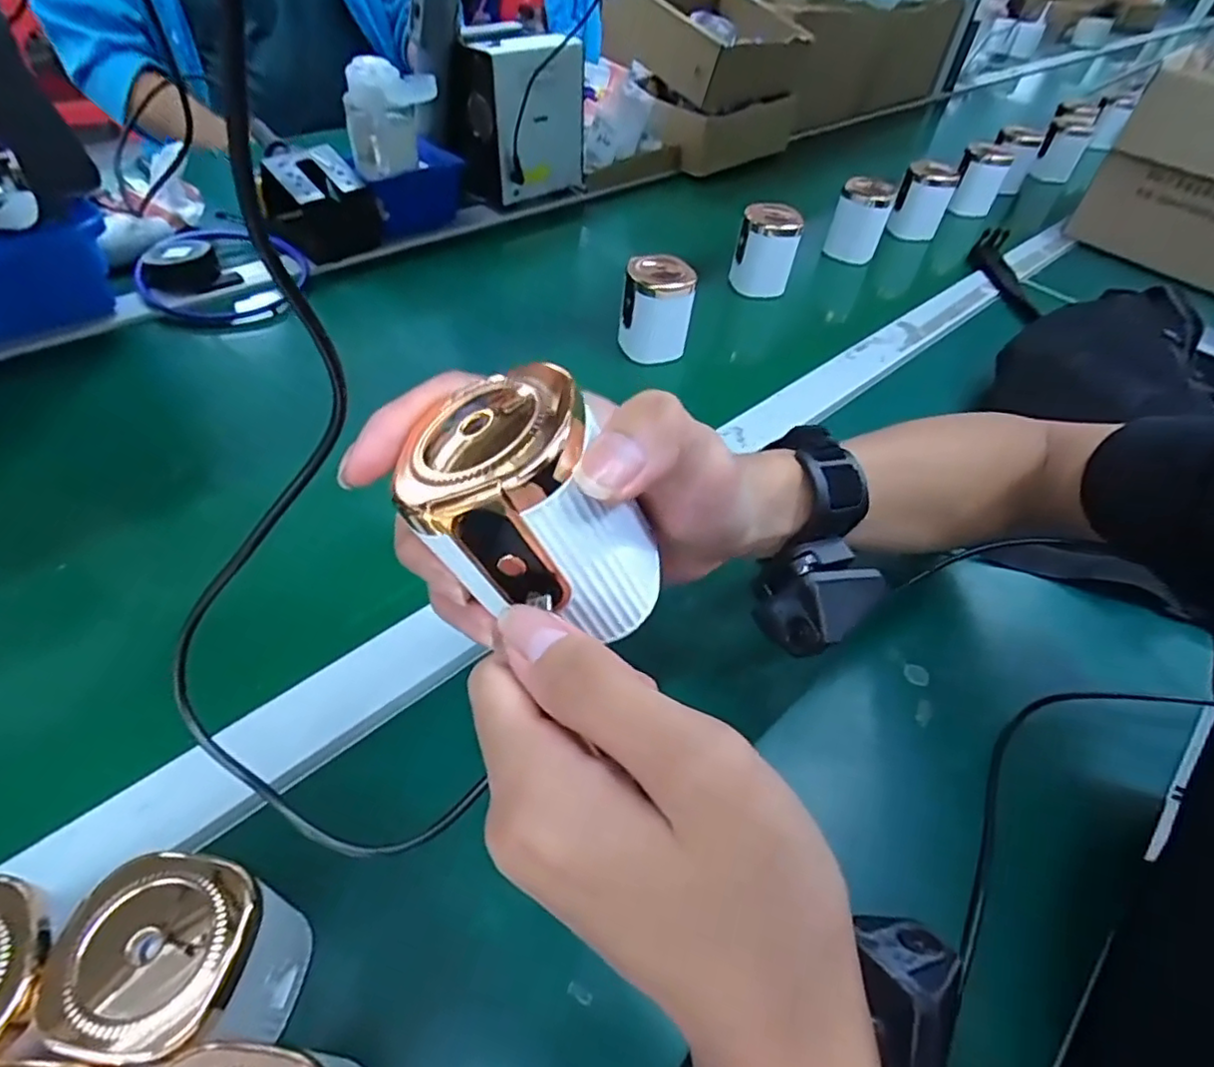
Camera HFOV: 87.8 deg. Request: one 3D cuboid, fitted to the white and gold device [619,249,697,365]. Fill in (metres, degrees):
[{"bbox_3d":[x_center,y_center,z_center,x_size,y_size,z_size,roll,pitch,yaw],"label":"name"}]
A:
[{"bbox_3d":[0.042,-0.195,0.544,0.058,0.073,0.049,7,48,-1],"label":"white and gold device"}]

